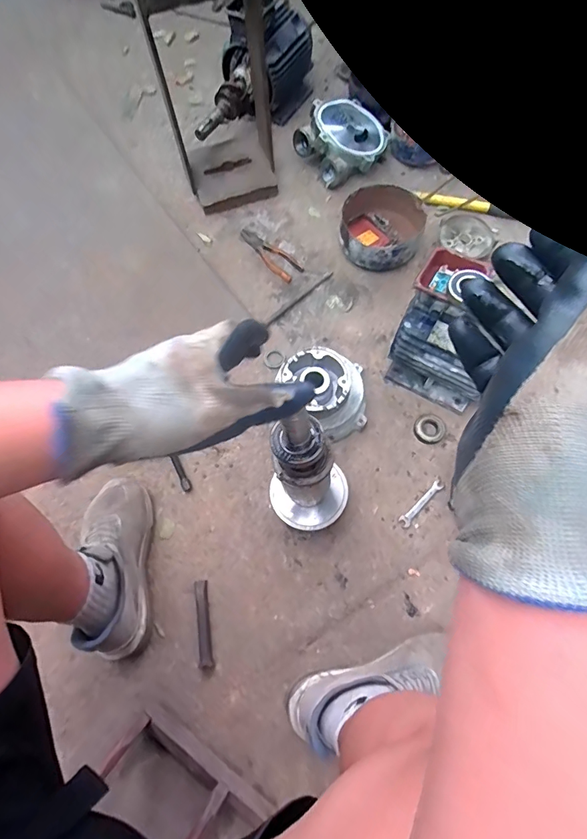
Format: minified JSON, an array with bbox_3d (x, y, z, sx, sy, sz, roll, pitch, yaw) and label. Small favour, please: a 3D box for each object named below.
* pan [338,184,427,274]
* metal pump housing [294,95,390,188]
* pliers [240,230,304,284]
[{"bbox_3d":[0.208,-0.450,1.027,0.188,0.079,0.213,21,70,7],"label":"pan"},{"bbox_3d":[0.133,-0.720,1.116,0.212,0.099,0.195,-41,73,-14],"label":"metal pump housing"},{"bbox_3d":[-0.058,-0.401,1.044,0.182,0.010,0.065,42,74,13],"label":"pliers"}]

